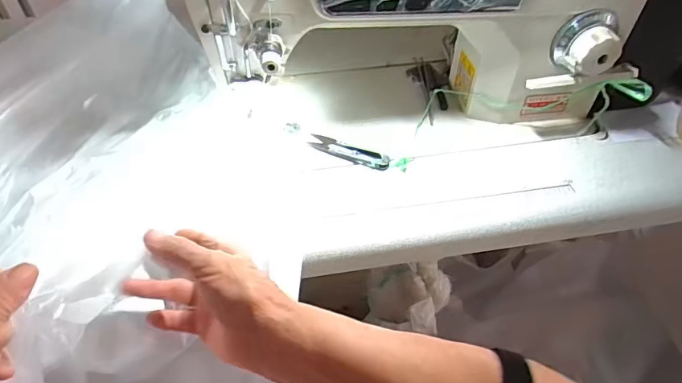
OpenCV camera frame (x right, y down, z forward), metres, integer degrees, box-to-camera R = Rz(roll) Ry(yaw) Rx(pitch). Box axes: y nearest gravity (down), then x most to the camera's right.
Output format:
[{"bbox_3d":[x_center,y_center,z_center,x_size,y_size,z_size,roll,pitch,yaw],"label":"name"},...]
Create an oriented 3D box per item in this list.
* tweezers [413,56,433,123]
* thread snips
[{"bbox_3d":[0.103,-0.131,0.562,0.012,0.013,0.132,1,47,0],"label":"tweezers"},{"bbox_3d":[0.009,-0.045,0.491,0.093,0.010,0.026,20,50,17],"label":"thread snips"}]

